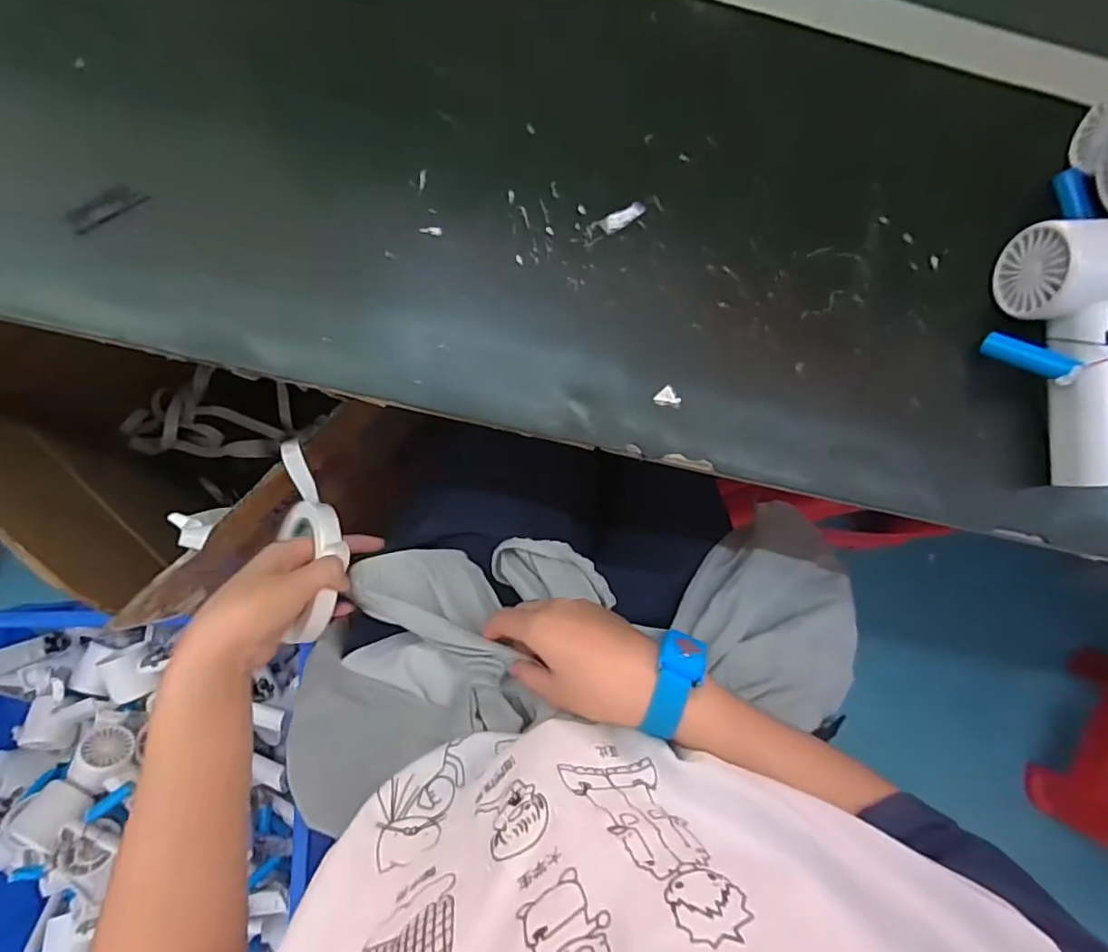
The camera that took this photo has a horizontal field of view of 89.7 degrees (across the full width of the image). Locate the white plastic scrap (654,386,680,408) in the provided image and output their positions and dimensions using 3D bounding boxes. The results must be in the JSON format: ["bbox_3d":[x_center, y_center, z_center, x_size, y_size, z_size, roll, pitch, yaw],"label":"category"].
[{"bbox_3d":[0.069,-0.046,0.335,0.013,0.004,0.014,-35,89,-7],"label":"white plastic scrap"}]

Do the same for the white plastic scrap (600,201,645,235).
[{"bbox_3d":[0.043,-0.160,0.343,0.031,0.004,0.011,-31,89,-7],"label":"white plastic scrap"}]

